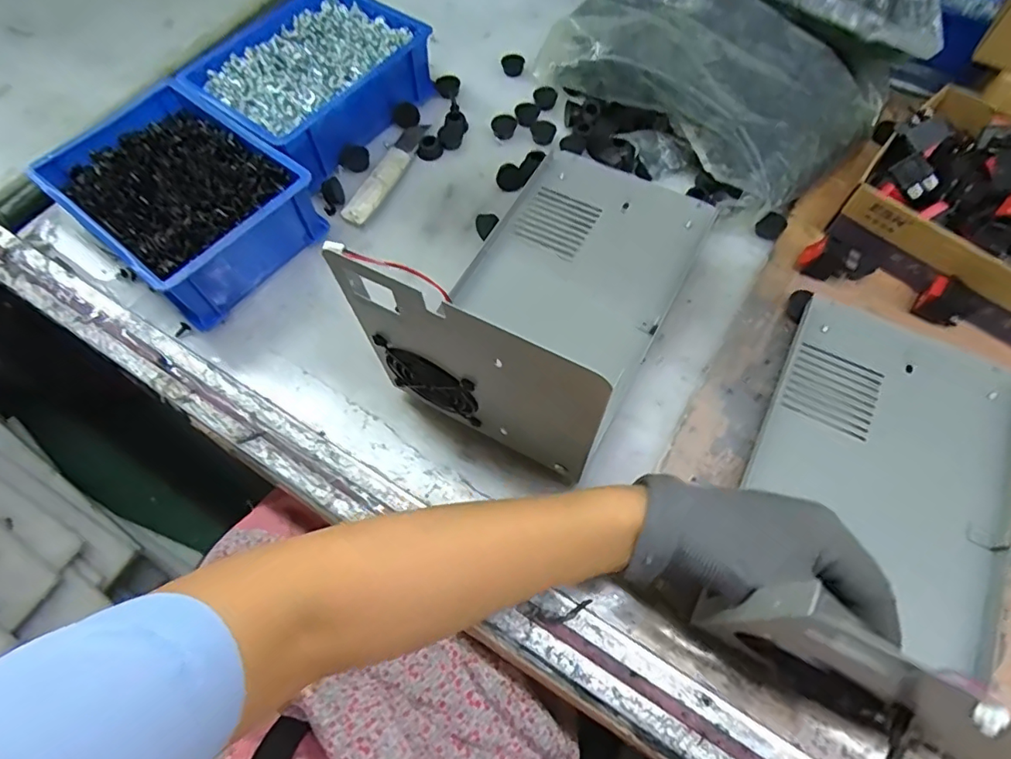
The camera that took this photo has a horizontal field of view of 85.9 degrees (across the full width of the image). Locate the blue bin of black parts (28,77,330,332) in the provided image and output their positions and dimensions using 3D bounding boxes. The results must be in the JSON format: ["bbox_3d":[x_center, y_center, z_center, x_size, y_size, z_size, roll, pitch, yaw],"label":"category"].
[{"bbox_3d":[-0.271,-0.153,0.466,0.198,0.070,0.148,40,73,18],"label":"blue bin of black parts"}]

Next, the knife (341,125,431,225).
[{"bbox_3d":[-0.111,-0.199,0.509,0.027,0.006,0.133,19,67,11],"label":"knife"}]

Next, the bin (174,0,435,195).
[{"bbox_3d":[-0.180,-0.289,0.528,0.167,0.061,0.202,34,71,17],"label":"bin"}]

